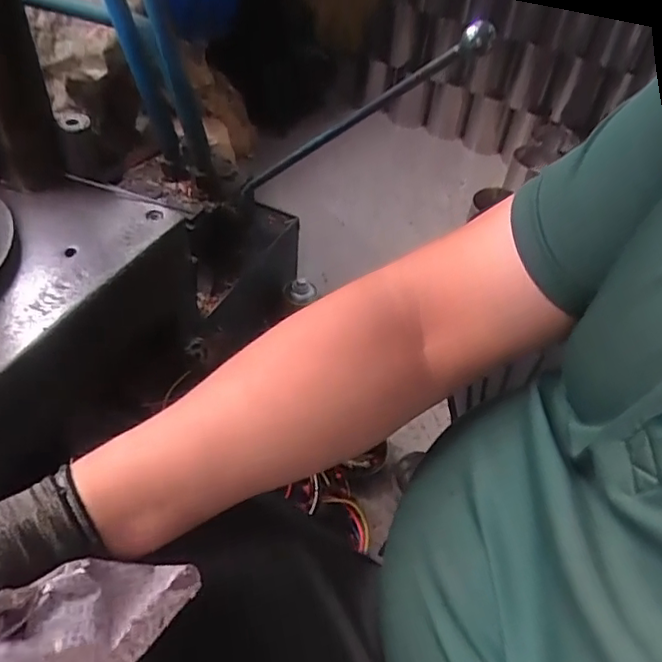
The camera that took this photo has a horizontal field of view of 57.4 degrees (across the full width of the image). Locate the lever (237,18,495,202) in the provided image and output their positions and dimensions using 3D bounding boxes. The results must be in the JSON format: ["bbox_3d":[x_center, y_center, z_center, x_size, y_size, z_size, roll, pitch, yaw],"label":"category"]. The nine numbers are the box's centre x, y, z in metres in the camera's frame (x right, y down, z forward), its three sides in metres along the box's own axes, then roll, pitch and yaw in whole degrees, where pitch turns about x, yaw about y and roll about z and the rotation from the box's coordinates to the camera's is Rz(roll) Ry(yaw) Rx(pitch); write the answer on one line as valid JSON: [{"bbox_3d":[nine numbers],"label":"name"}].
[{"bbox_3d":[0.009,-0.225,0.672,0.418,0.023,0.031,-13,24,51],"label":"lever"}]

